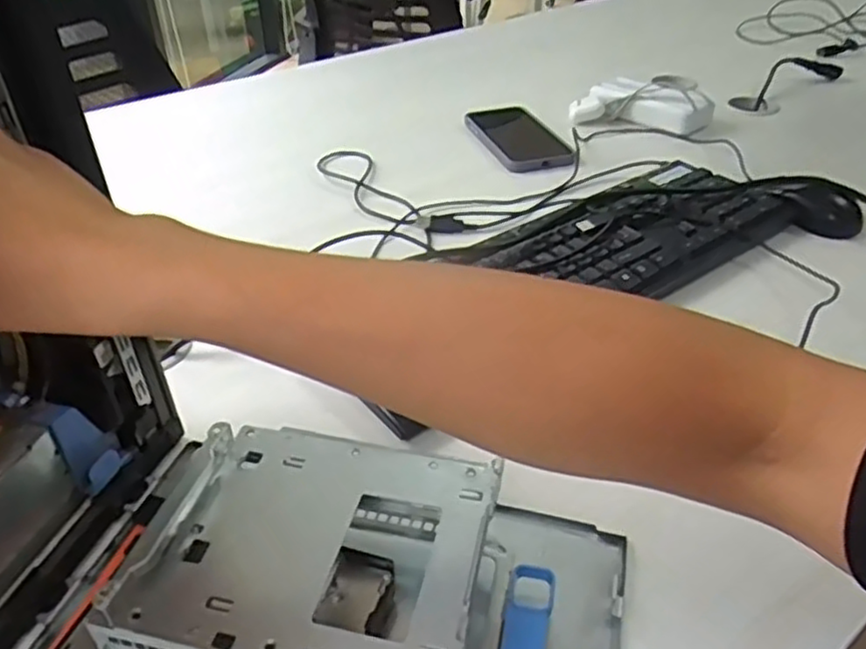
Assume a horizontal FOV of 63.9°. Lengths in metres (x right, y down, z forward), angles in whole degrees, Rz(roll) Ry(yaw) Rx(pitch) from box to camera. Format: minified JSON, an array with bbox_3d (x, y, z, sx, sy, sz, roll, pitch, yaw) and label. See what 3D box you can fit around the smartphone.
[{"bbox_3d":[0.101,-0.220,0.811,0.086,0.013,0.156,-12,38,-14],"label":"smartphone"}]

